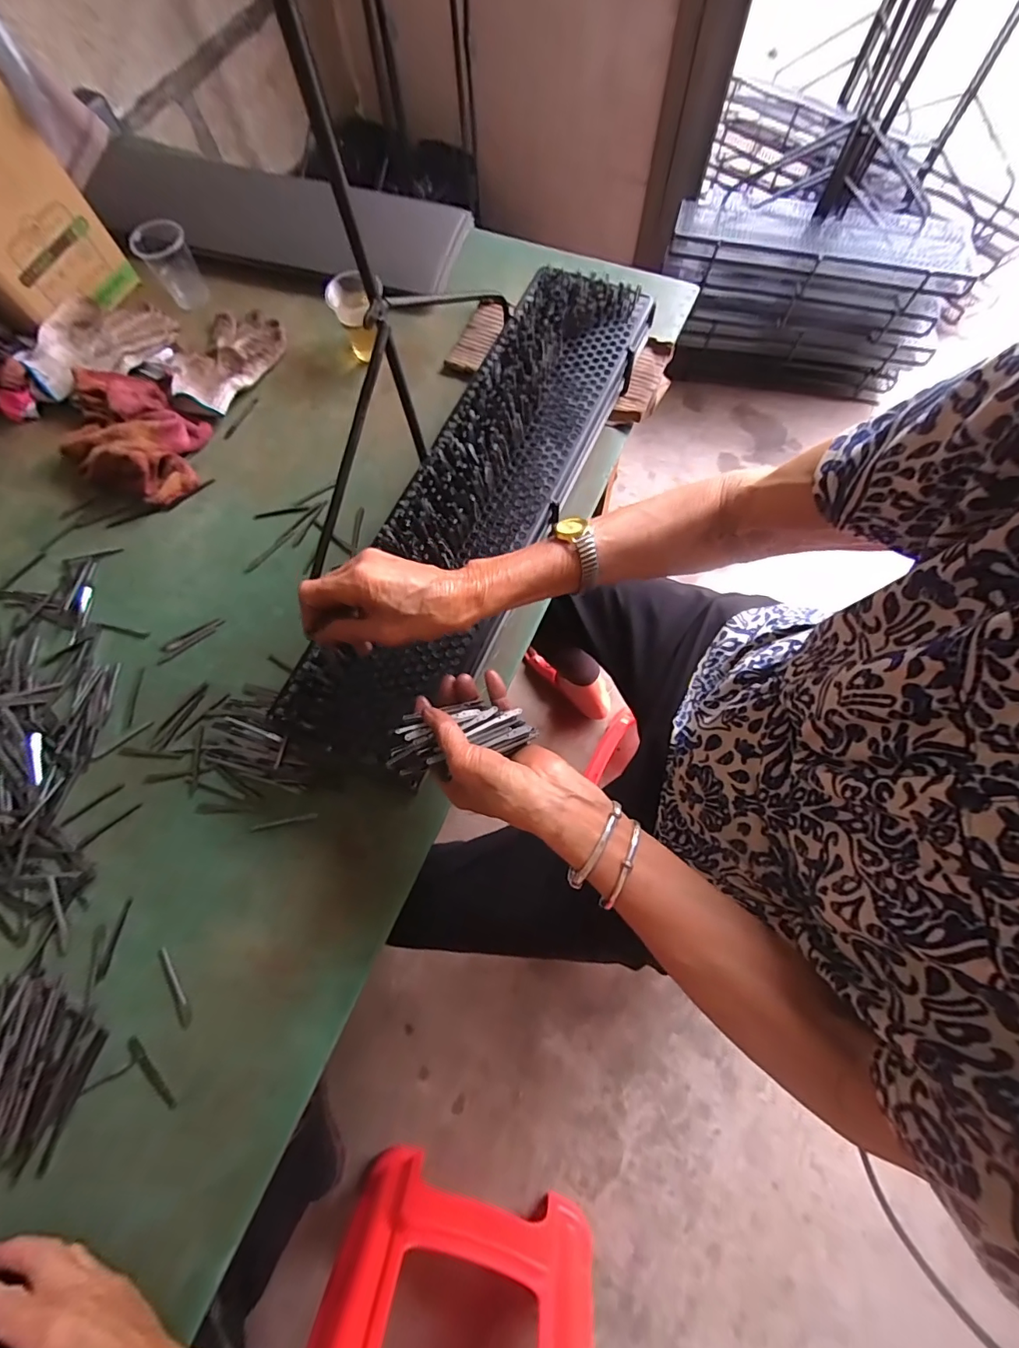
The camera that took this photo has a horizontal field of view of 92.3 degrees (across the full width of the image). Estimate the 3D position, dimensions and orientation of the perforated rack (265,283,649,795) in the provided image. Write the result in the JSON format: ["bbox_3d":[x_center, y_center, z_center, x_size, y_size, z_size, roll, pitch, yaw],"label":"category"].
[{"bbox_3d":[-0.025,-0.188,0.491,0.144,0.060,0.597,25,76,10],"label":"perforated rack"}]

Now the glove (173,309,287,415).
[{"bbox_3d":[-0.361,-0.408,0.631,0.108,0.019,0.163,16,73,7],"label":"glove"}]

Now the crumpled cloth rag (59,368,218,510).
[{"bbox_3d":[-0.462,-0.295,0.584,0.202,0.045,0.136,36,77,12],"label":"crumpled cloth rag"}]

